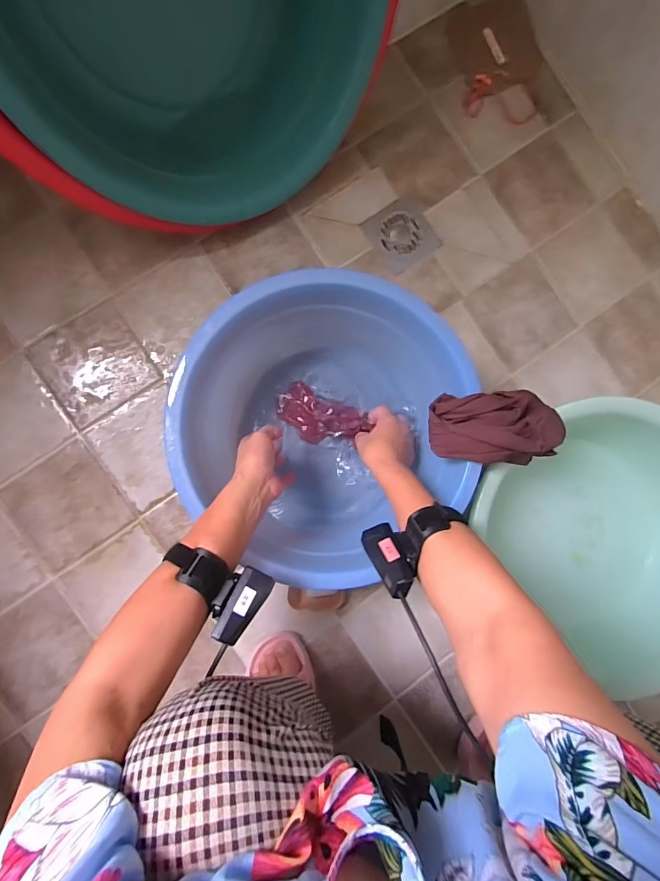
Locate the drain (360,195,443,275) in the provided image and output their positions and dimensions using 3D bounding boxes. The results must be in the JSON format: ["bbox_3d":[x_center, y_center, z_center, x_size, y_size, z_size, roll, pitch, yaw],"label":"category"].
[{"bbox_3d":[0.115,-0.332,0.644,0.098,0.007,0.102,-35,91,-5],"label":"drain"}]

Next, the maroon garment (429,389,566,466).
[{"bbox_3d":[0.201,-0.017,0.470,0.162,0.049,0.086,2,89,-4],"label":"maroon garment"}]

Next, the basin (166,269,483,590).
[{"bbox_3d":[-0.009,-0.003,0.536,0.343,0.165,0.332,0,88,-5],"label":"basin"}]

